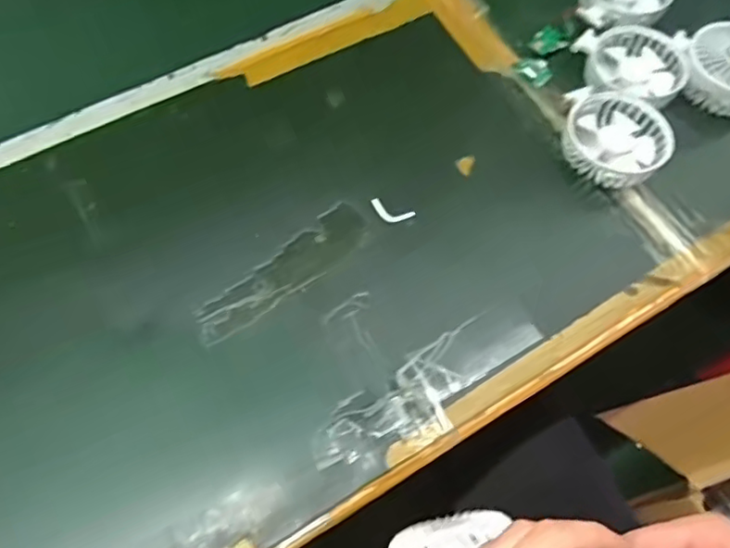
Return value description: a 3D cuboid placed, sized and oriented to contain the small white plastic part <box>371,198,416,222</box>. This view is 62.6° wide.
[{"bbox_3d":[0.023,-0.053,0.522,0.038,0.008,0.015,16,64,9],"label":"small white plastic part"}]

